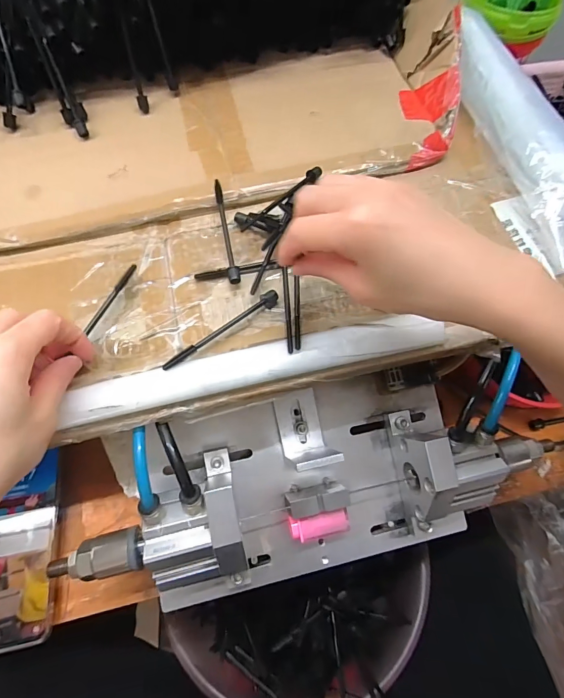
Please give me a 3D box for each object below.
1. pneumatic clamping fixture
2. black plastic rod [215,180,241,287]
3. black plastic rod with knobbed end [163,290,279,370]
[{"bbox_3d":[0.027,0.102,0.302,0.358,0.108,0.139,-11,64,-8],"label":"pneumatic clamping fixture"},{"bbox_3d":[-0.045,-0.097,0.304,0.009,0.018,0.098,-9,64,-7],"label":"black plastic rod"},{"bbox_3d":[-0.043,-0.014,0.271,0.098,0.013,0.010,-37,70,-19],"label":"black plastic rod with knobbed end"}]

